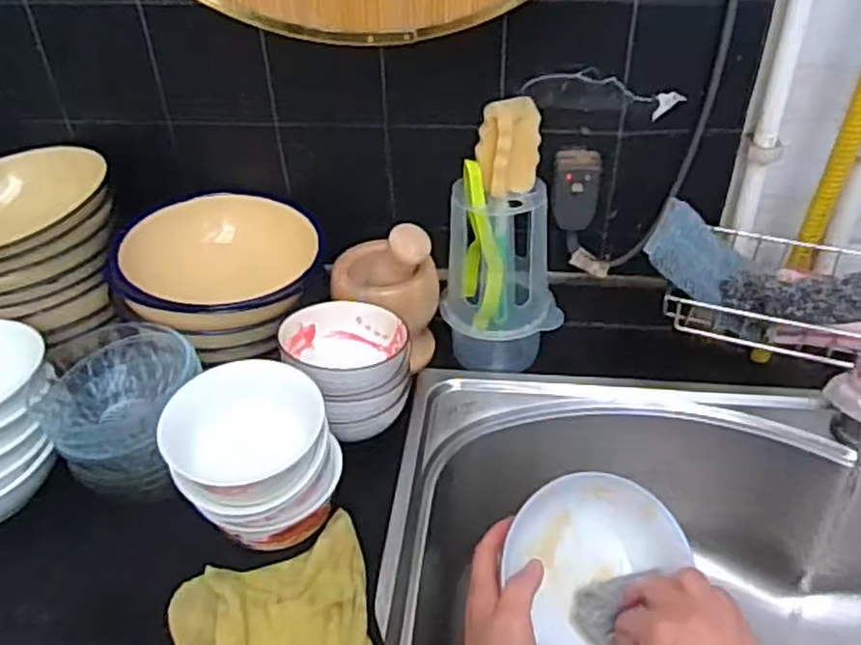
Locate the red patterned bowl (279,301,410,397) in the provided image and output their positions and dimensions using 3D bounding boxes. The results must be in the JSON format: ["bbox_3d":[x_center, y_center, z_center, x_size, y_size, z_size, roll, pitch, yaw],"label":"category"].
[{"bbox_3d":[-0.073,0.022,0.628,0.106,0.054,0.107,-1,38,1],"label":"red patterned bowl"}]

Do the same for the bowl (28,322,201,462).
[{"bbox_3d":[-0.251,0.055,0.584,0.117,0.059,0.127,-1,38,1],"label":"bowl"}]

